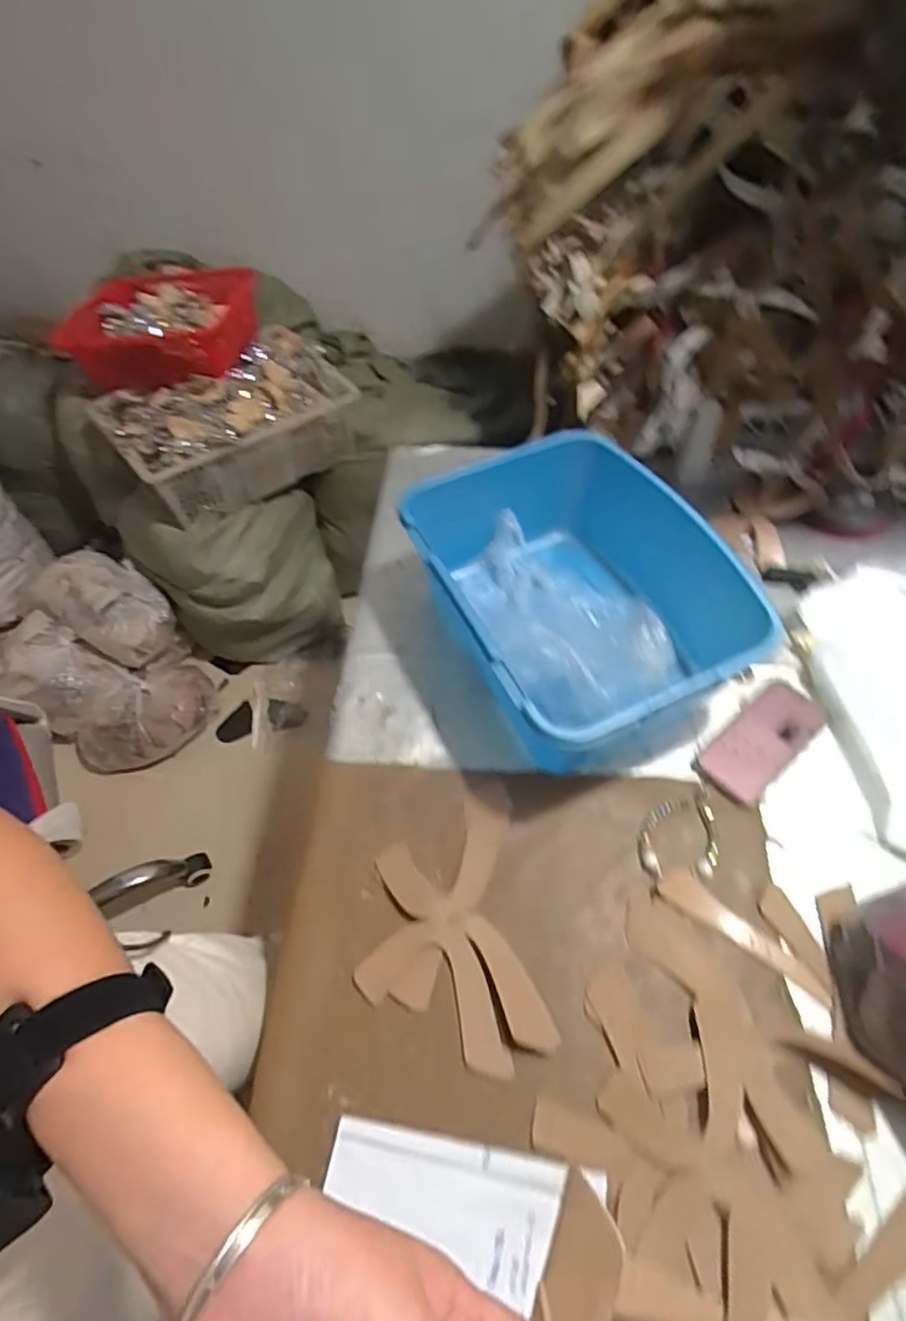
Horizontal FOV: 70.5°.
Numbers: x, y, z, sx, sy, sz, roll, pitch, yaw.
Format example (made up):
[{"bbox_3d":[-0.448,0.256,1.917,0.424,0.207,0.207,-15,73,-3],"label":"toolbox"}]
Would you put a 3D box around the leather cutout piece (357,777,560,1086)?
[{"bbox_3d":[-0.009,0.236,0.590,0.153,0.027,0.245,-9,57,-4],"label":"leather cutout piece"}]

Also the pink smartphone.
[{"bbox_3d":[0.334,0.083,0.686,0.153,0.015,0.065,-38,63,-21],"label":"pink smartphone"}]

